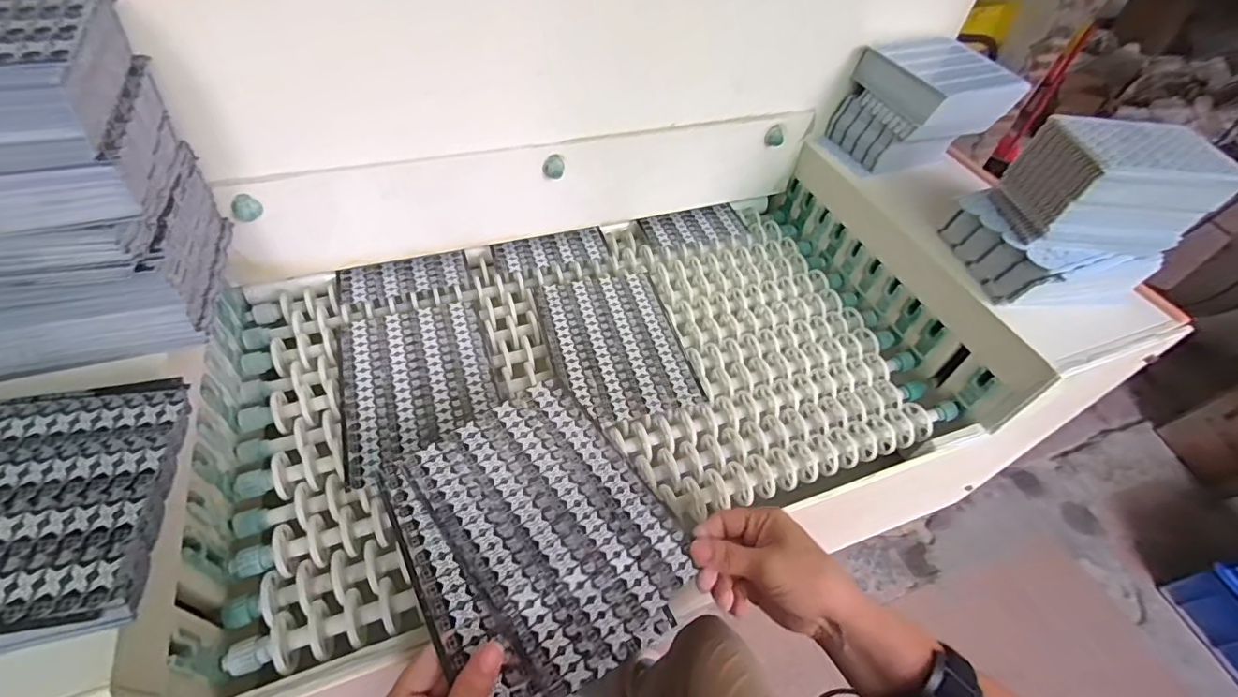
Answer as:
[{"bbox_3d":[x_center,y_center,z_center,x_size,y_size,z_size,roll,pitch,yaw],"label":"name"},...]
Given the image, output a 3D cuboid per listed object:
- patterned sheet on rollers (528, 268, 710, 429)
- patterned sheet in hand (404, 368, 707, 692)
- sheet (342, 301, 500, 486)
[{"bbox_3d":[-0.003,-0.007,0.574,0.139,0.012,0.195,-12,53,-16],"label":"patterned sheet on rollers"},{"bbox_3d":[-0.048,0.119,0.389,0.138,0.004,0.191,-31,65,-29],"label":"patterned sheet in hand"},{"bbox_3d":[-0.197,0.028,0.518,0.139,0.004,0.185,-14,54,-17],"label":"sheet"}]

